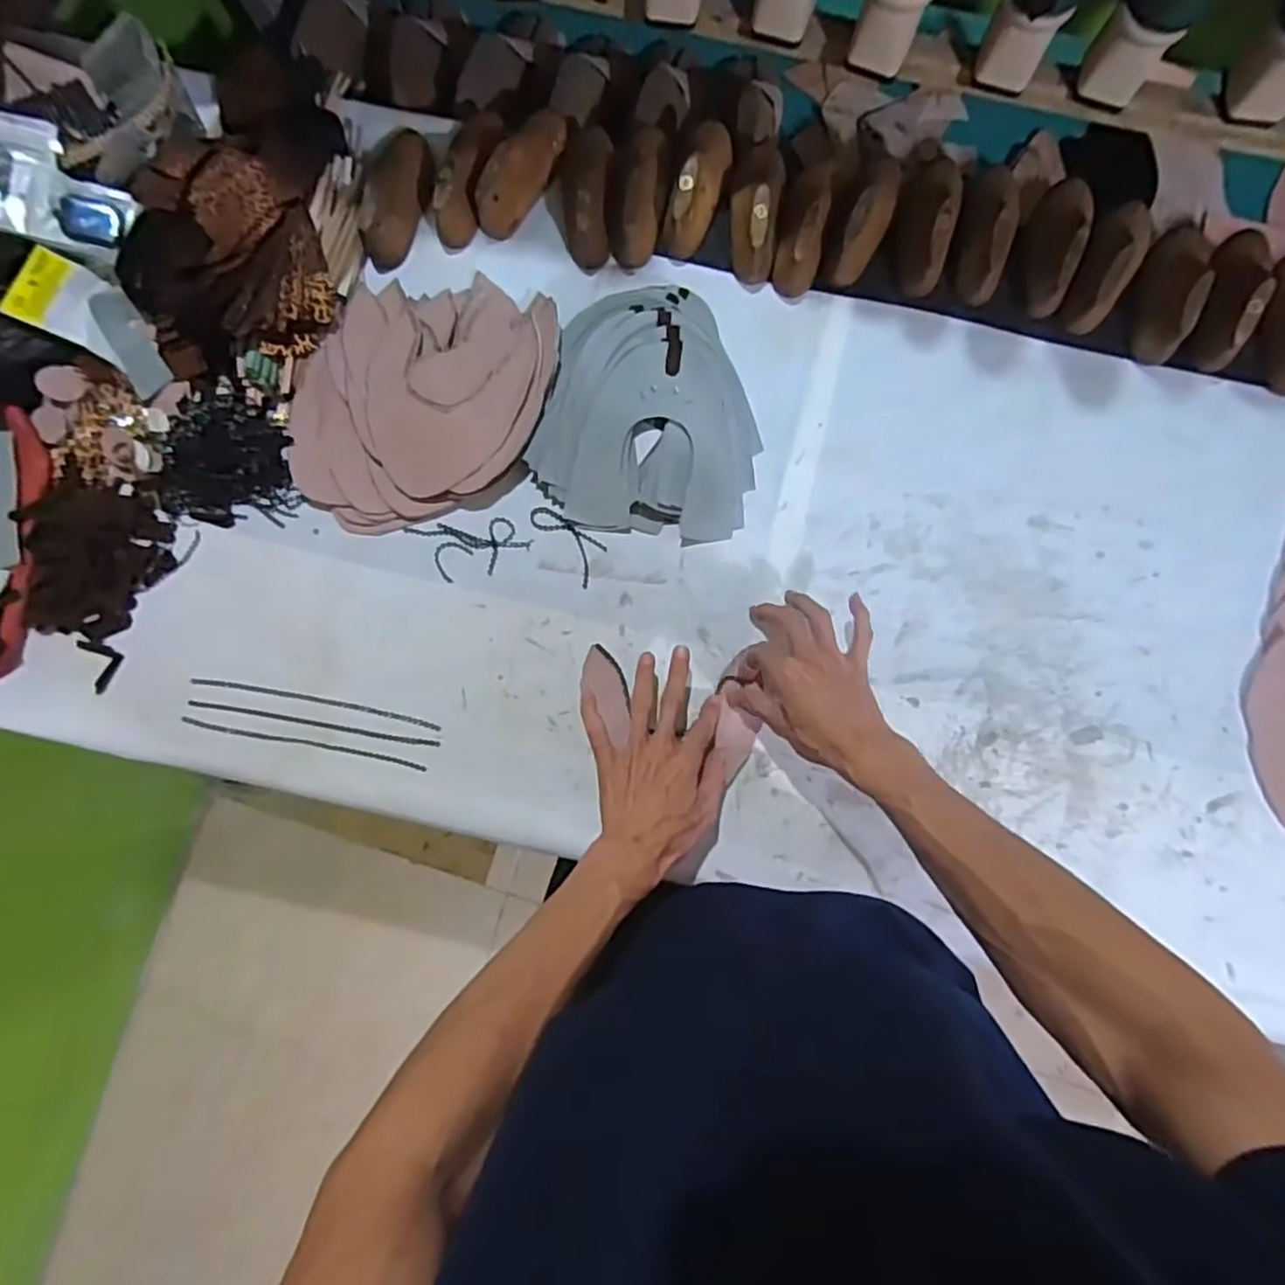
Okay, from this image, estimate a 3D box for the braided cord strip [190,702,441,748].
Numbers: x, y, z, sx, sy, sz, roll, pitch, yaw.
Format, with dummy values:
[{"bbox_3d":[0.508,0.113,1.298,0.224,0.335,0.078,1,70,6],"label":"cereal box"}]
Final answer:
[{"bbox_3d":[-0.303,0.076,0.632,0.234,0.004,0.007,9,85,3],"label":"braided cord strip"}]

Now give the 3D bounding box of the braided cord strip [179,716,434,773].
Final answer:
[{"bbox_3d":[-0.310,0.093,0.626,0.226,0.004,0.008,10,85,3],"label":"braided cord strip"}]

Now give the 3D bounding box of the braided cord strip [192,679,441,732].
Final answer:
[{"bbox_3d":[-0.303,0.055,0.637,0.234,0.006,0.010,11,85,3],"label":"braided cord strip"}]

